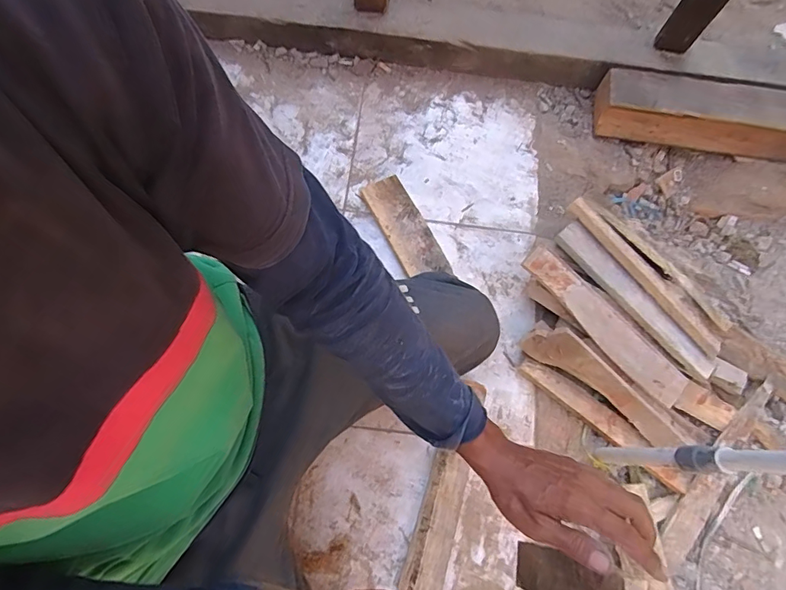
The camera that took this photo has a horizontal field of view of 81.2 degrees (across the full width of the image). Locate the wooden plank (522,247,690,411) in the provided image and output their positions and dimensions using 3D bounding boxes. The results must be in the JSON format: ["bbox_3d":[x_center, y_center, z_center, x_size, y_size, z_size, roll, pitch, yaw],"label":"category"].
[{"bbox_3d":[0.365,0.048,0.781,0.072,0.024,0.346,-44,90,-5],"label":"wooden plank"}]

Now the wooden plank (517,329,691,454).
[{"bbox_3d":[0.360,0.155,0.782,0.310,0.056,0.059,37,73,-3],"label":"wooden plank"}]

